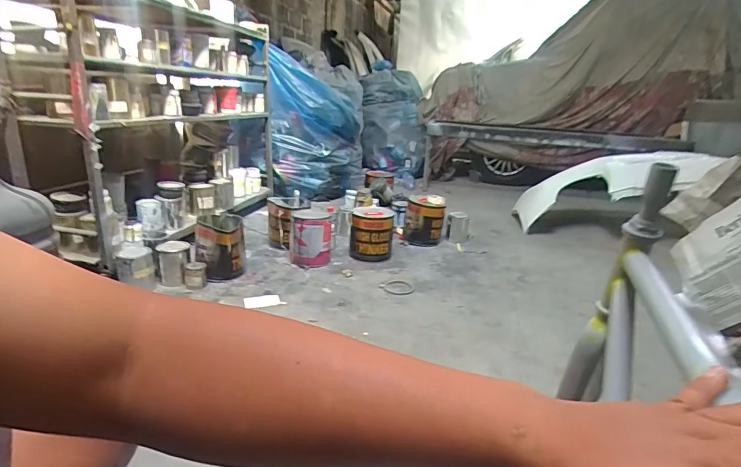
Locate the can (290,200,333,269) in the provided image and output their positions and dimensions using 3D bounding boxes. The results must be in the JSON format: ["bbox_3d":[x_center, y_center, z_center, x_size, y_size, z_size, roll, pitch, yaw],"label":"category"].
[{"bbox_3d":[-0.242,0.010,1.754,0.167,0.253,0.166,1,18,-8],"label":"can"}]

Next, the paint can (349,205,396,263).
[{"bbox_3d":[0.003,-0.009,1.866,0.182,0.206,0.193,3,18,0],"label":"paint can"}]

